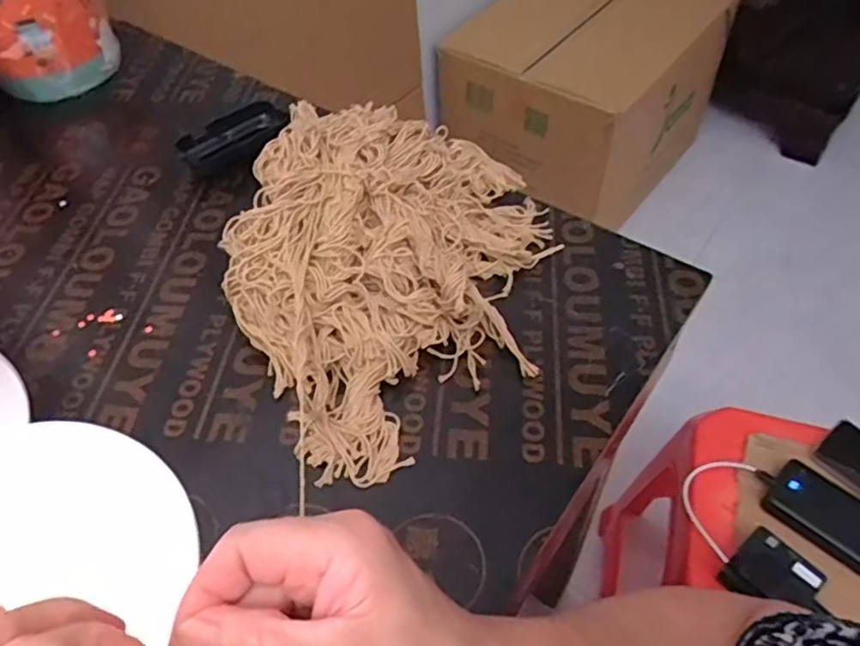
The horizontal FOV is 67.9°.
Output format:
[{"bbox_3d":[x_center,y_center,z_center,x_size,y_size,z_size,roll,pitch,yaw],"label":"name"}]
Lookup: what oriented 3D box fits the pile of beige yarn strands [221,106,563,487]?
[{"bbox_3d":[-0.030,-0.072,0.517,0.262,0.056,0.354,-13,51,-7],"label":"pile of beige yarn strands"}]

